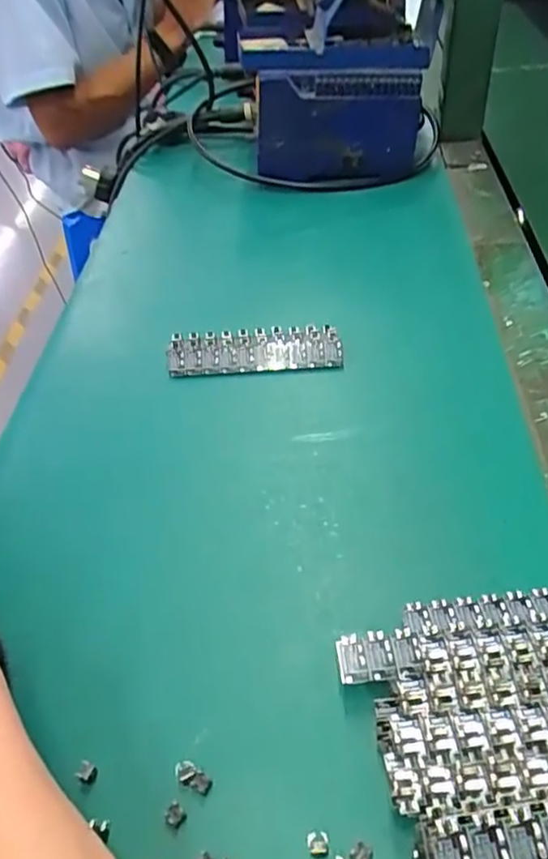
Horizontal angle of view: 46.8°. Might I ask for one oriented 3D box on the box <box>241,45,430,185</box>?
[{"bbox_3d":[0.057,-0.278,0.564,0.153,0.102,0.076,-13,45,-6],"label":"box"}]

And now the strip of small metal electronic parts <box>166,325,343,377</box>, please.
[{"bbox_3d":[-0.013,-0.051,0.404,0.108,0.016,0.026,-3,44,4],"label":"strip of small metal electronic parts"}]

